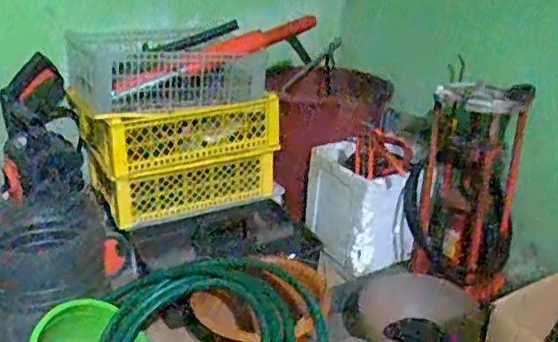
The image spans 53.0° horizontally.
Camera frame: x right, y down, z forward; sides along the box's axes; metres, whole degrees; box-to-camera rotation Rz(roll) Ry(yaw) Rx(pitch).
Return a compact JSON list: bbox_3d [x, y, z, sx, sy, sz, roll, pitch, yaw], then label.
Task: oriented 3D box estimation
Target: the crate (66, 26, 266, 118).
[{"bbox_3d":[-0.250,-0.252,1.287,0.375,0.161,0.276,-15,27,-33],"label":"crate"}]

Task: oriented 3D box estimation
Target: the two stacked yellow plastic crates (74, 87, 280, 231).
[{"bbox_3d":[-0.237,-0.060,1.351,0.395,0.253,0.241,-12,26,-29],"label":"two stacked yellow plastic crates"}]

